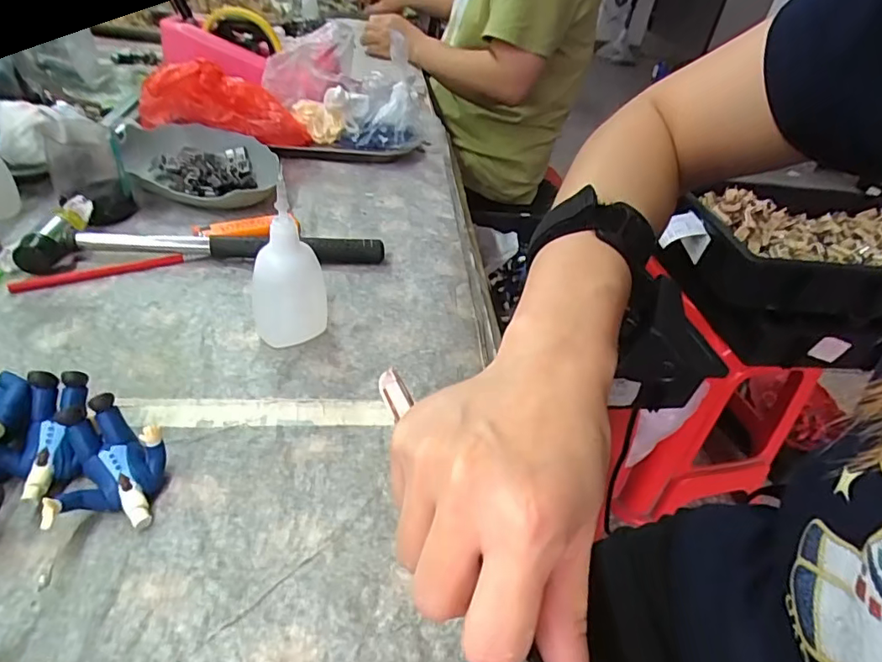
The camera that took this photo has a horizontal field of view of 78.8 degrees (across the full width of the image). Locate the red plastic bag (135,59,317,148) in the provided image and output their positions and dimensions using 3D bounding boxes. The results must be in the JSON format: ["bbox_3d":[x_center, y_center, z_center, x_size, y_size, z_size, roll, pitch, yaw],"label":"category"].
[{"bbox_3d":[-0.220,-0.215,0.530,0.167,0.074,0.040,4,38,-4],"label":"red plastic bag"}]

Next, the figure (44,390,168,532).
[{"bbox_3d":[-0.149,0.059,0.241,0.040,0.037,0.050,-4,39,-15],"label":"figure"}]

